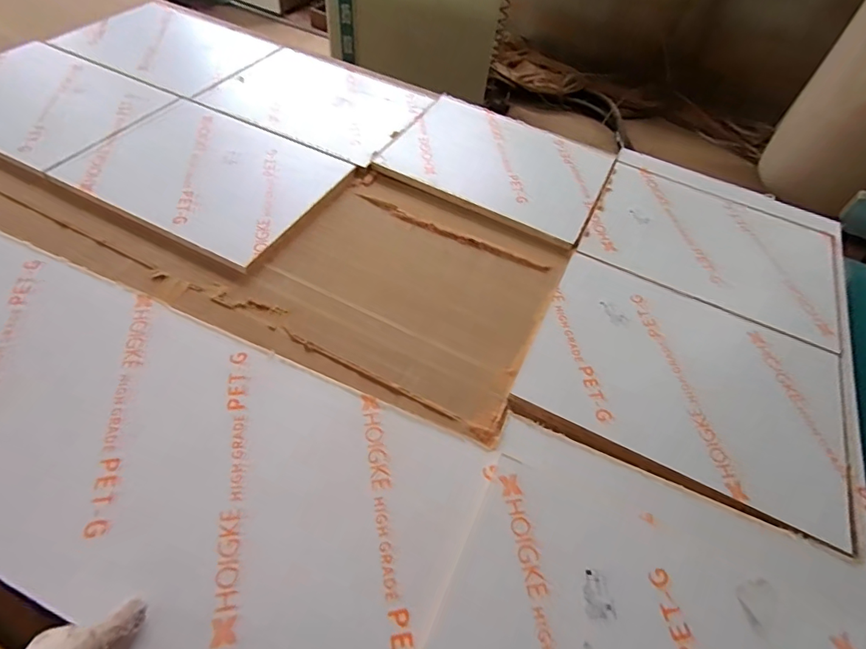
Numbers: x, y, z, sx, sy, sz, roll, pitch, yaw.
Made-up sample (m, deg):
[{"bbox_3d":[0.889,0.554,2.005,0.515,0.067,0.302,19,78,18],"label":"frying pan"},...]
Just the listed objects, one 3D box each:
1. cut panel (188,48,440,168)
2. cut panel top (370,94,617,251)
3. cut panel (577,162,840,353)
[{"bbox_3d":[-0.275,-0.553,1.147,0.476,0.014,0.346,25,54,15],"label":"cut panel"},{"bbox_3d":[0.149,-0.366,1.041,0.450,0.024,0.348,26,54,15],"label":"cut panel top"},{"bbox_3d":[0.548,-0.163,0.927,0.445,0.018,0.322,25,54,14],"label":"cut panel"}]

